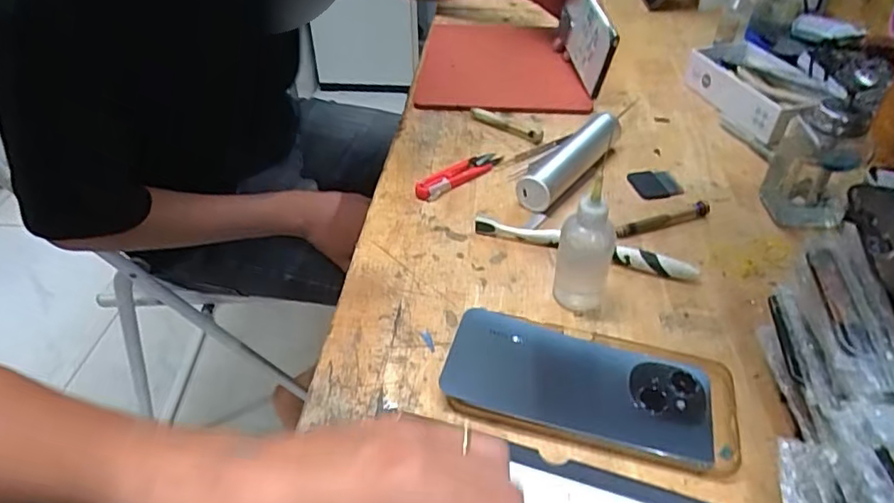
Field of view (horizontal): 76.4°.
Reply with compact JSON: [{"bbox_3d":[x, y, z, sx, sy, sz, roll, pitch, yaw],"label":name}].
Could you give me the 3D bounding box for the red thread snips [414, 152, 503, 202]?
[{"bbox_3d":[0.013,-0.074,0.536,0.096,0.009,0.024,-27,47,-27],"label":"red thread snips"}]

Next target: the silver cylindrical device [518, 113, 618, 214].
[{"bbox_3d":[0.120,-0.087,0.531,0.039,0.030,0.149,28,49,29],"label":"silver cylindrical device"}]

